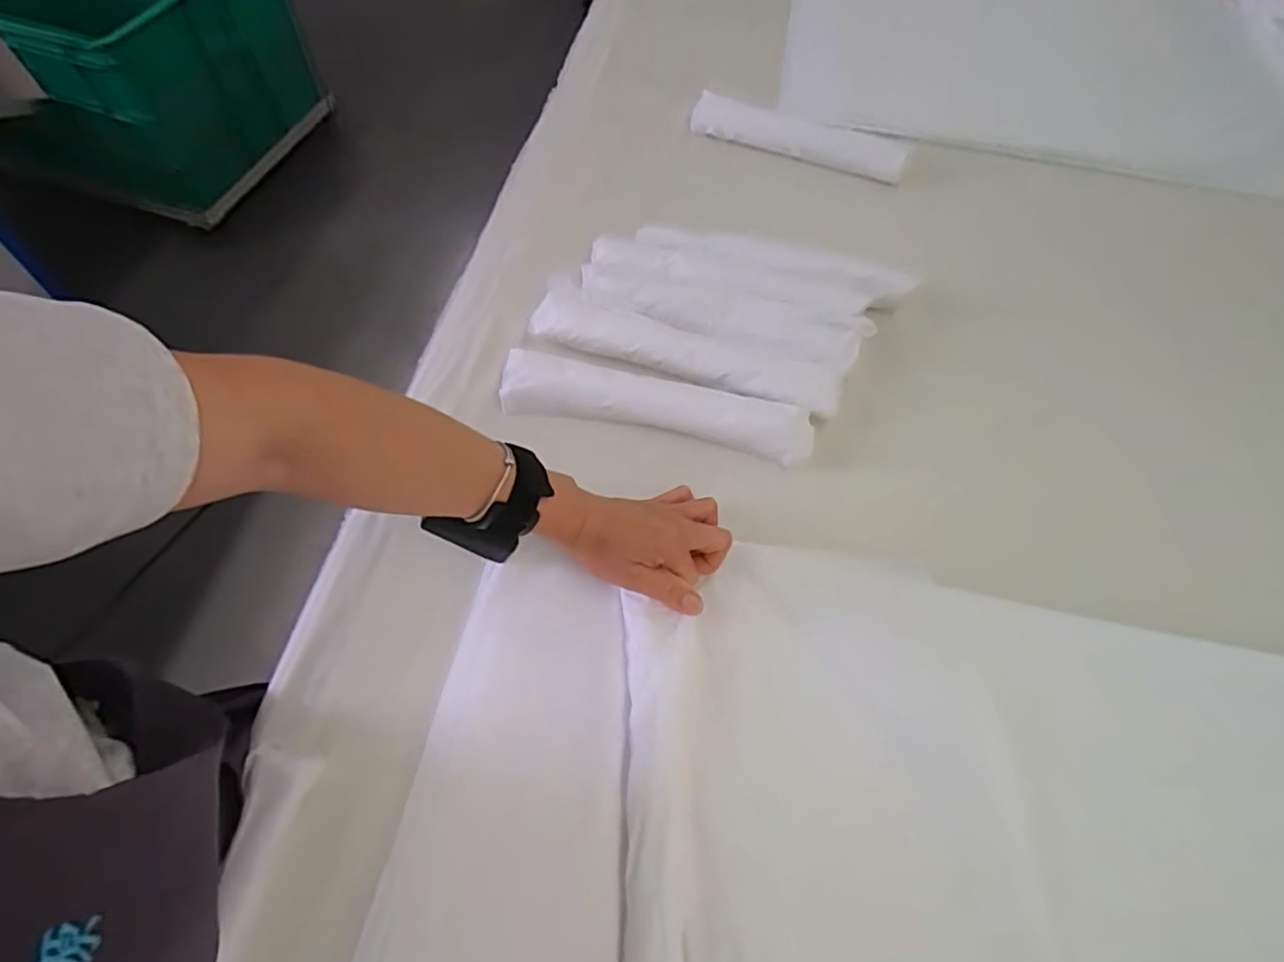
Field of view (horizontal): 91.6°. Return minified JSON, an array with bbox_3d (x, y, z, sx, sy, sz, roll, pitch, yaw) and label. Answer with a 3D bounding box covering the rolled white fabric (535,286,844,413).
[{"bbox_3d":[0.041,-0.121,0.583,0.292,0.036,0.060,17,61,5],"label":"rolled white fabric"}]

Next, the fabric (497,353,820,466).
[{"bbox_3d":[0.014,-0.066,0.555,0.279,0.036,0.054,10,61,2],"label":"fabric"}]

